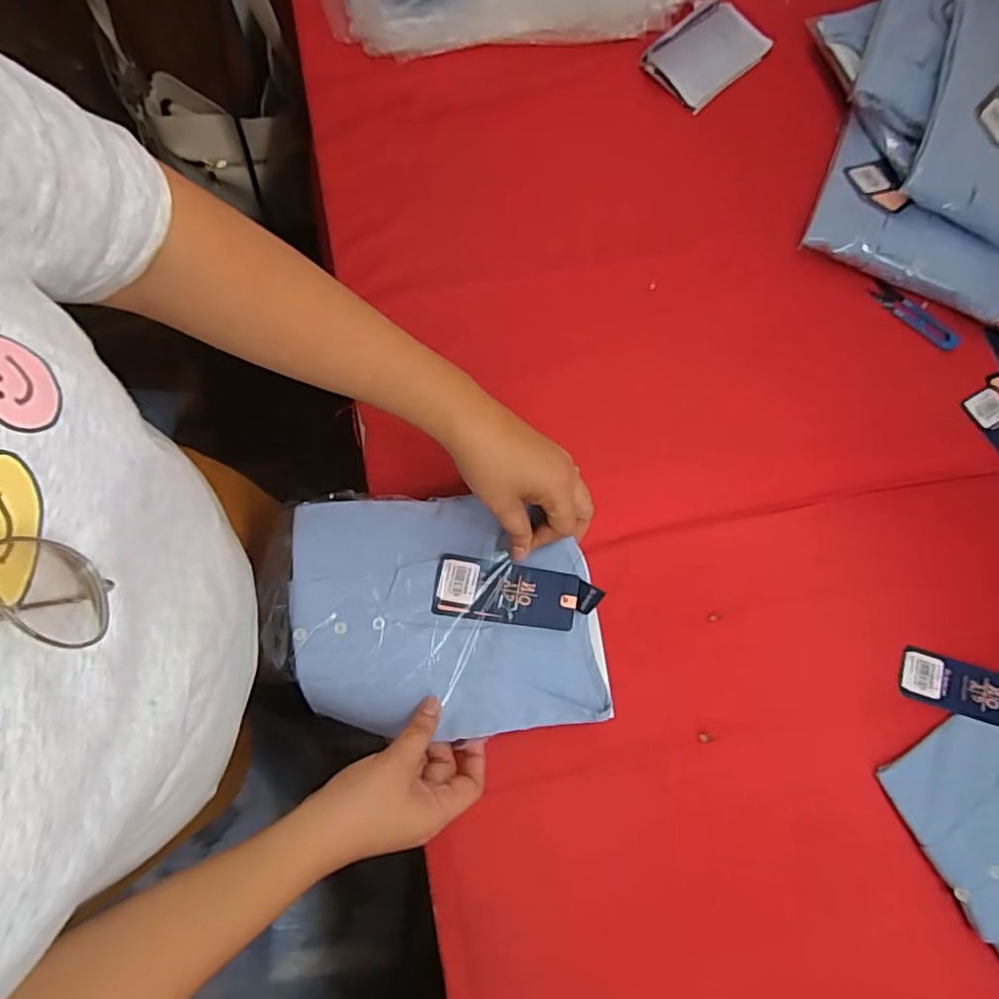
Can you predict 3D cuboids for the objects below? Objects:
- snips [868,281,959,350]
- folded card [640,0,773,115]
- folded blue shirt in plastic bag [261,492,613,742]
[{"bbox_3d":[0.438,-0.194,0.618,0.101,0.007,0.023,43,76,4],"label":"snips"},{"bbox_3d":[0.242,-0.521,0.675,0.095,0.018,0.138,43,76,4],"label":"folded card"},{"bbox_3d":[-0.053,0.095,0.494,0.276,0.027,0.192,3,78,0],"label":"folded blue shirt in plastic bag"}]

